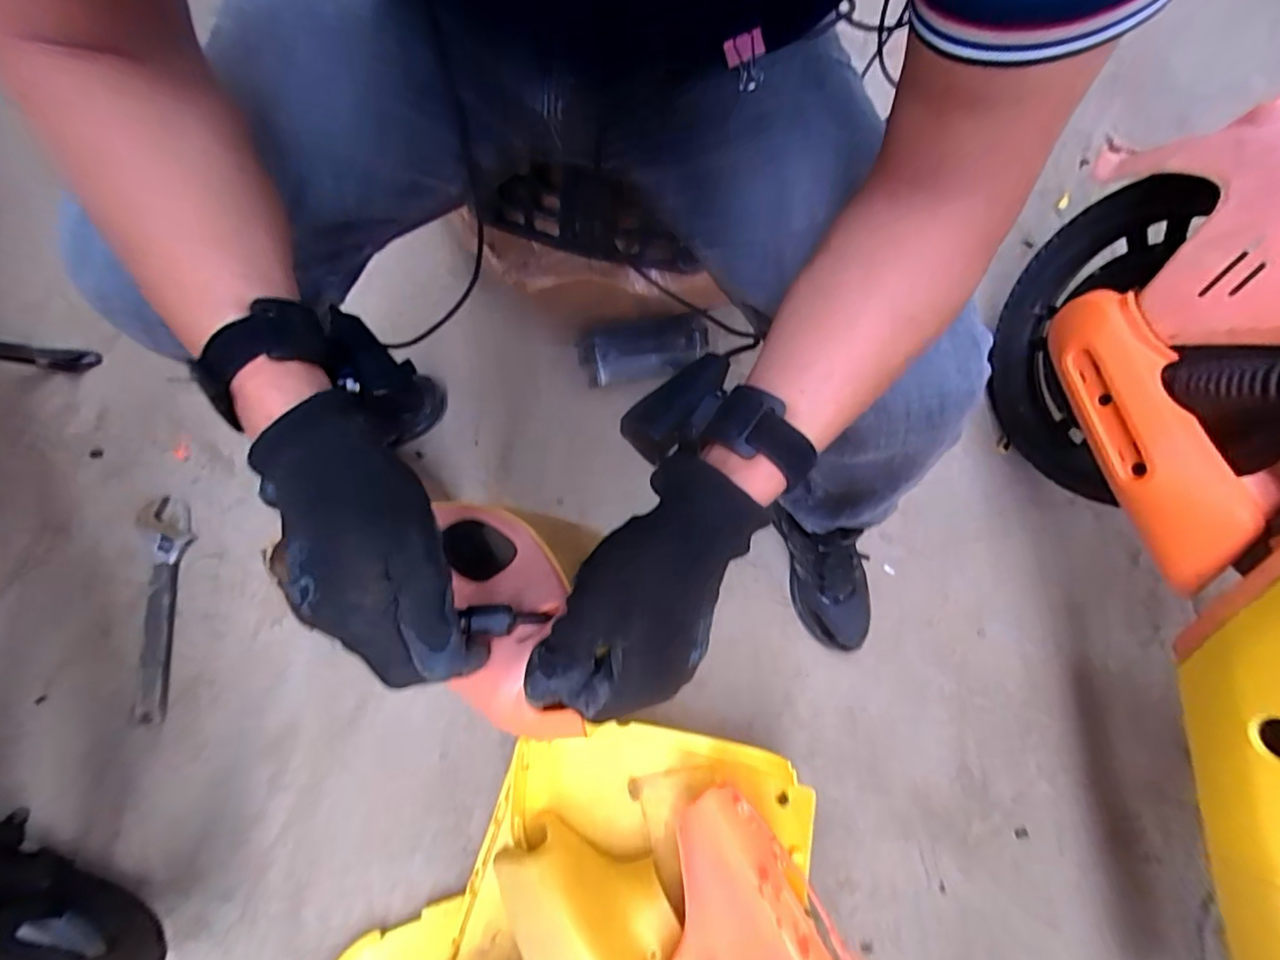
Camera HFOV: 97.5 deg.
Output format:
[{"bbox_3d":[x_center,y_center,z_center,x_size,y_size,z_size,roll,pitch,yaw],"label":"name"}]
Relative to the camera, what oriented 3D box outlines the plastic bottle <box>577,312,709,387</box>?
[{"bbox_3d":[0.004,-0.185,0.817,0.181,0.072,0.081,-6,79,-4],"label":"plastic bottle"}]

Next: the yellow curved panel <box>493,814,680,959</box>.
[{"bbox_3d":[-0.030,0.498,0.564,0.152,0.101,0.288,-24,81,-7],"label":"yellow curved panel"}]

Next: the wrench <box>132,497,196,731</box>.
[{"bbox_3d":[-0.649,0.173,0.761,0.063,0.015,0.294,-7,79,-3],"label":"wrench"}]

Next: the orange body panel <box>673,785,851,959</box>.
[{"bbox_3d":[0.111,0.484,0.575,0.167,0.076,0.295,-31,82,-8],"label":"orange body panel"}]

